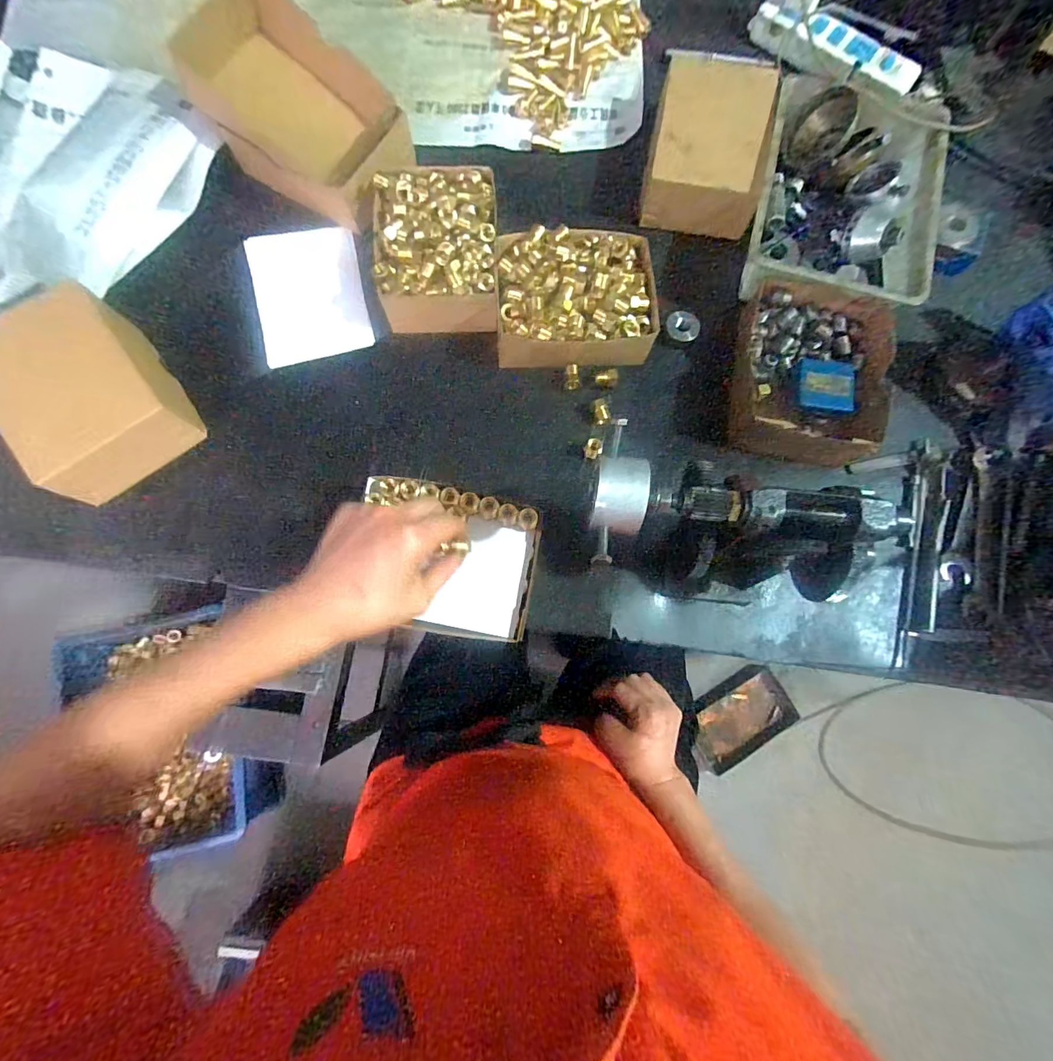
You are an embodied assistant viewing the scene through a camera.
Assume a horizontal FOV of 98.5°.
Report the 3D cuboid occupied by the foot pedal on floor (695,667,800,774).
[{"bbox_3d":[0.450,0.396,0.970,0.237,0.028,0.150,-34,81,-8],"label":"foot pedal on floor"}]

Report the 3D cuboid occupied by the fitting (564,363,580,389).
[{"bbox_3d":[0.048,-0.160,0.472,0.015,0.014,0.024,3,78,-1],"label":"fitting"}]

